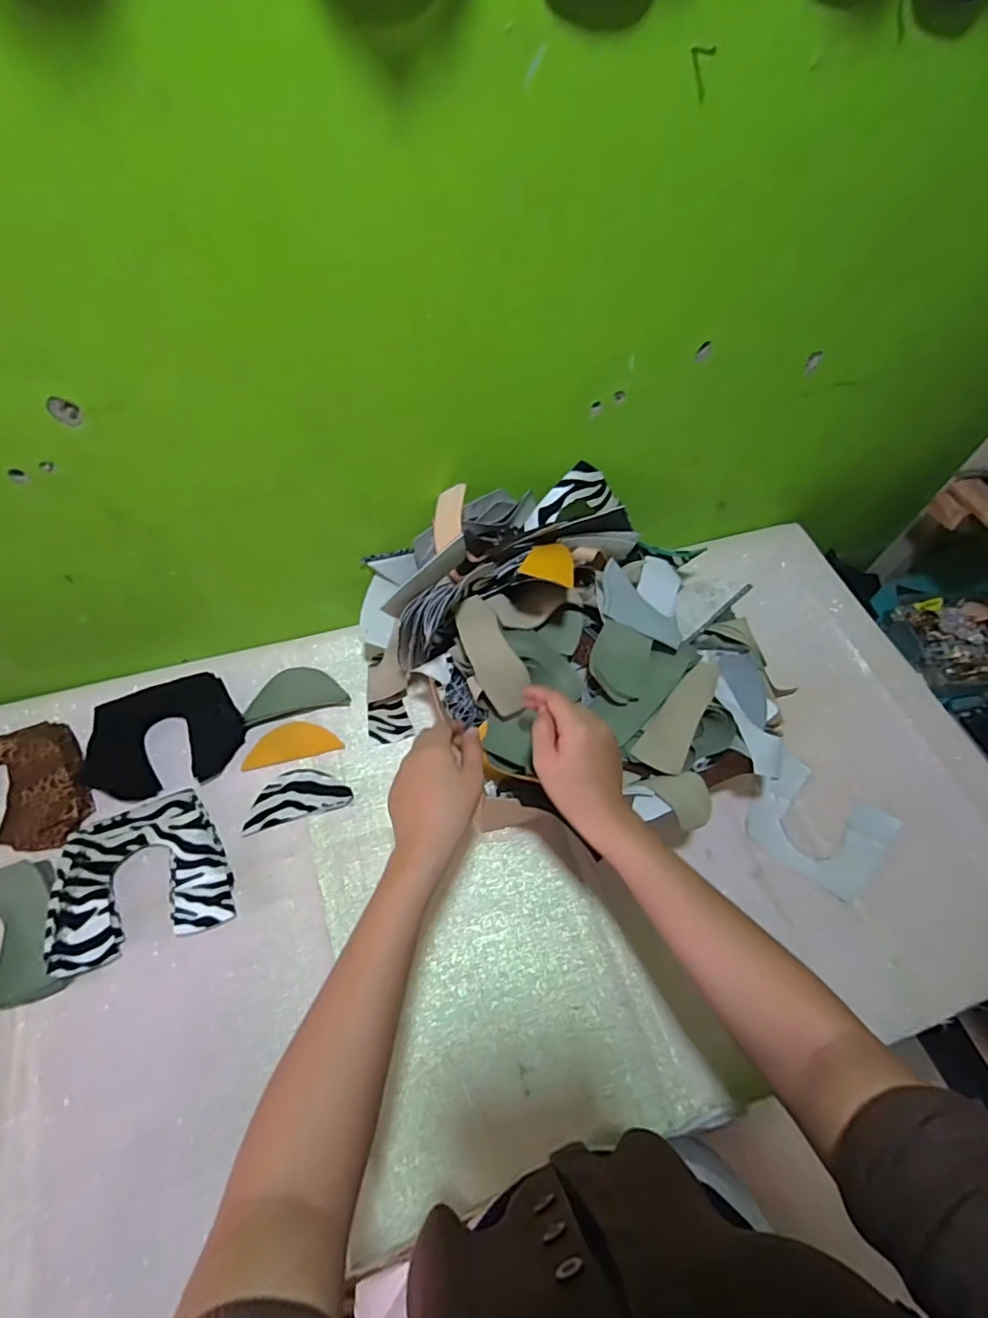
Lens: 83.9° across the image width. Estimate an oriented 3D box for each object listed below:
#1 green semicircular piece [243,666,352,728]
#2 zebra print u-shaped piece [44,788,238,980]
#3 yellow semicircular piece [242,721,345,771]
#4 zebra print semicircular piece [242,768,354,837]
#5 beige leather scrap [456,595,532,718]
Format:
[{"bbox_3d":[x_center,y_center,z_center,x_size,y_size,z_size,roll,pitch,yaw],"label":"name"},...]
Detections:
[{"bbox_3d":[-0.239,0.040,0.661,0.117,0.015,0.057,-14,60,-12],"label":"green semicircular piece"},{"bbox_3d":[-0.355,0.217,0.558,0.156,0.027,0.146,-16,60,-13],"label":"zebra print u-shaped piece"},{"bbox_3d":[-0.236,0.097,0.646,0.107,0.009,0.045,-12,68,-7],"label":"yellow semicircular piece"},{"bbox_3d":[-0.218,0.151,0.611,0.111,0.011,0.056,-12,56,-14],"label":"zebra print semicircular piece"},{"bbox_3d":[-0.002,-0.002,0.539,0.046,0.011,0.117,-30,92,-3],"label":"beige leather scrap"}]

